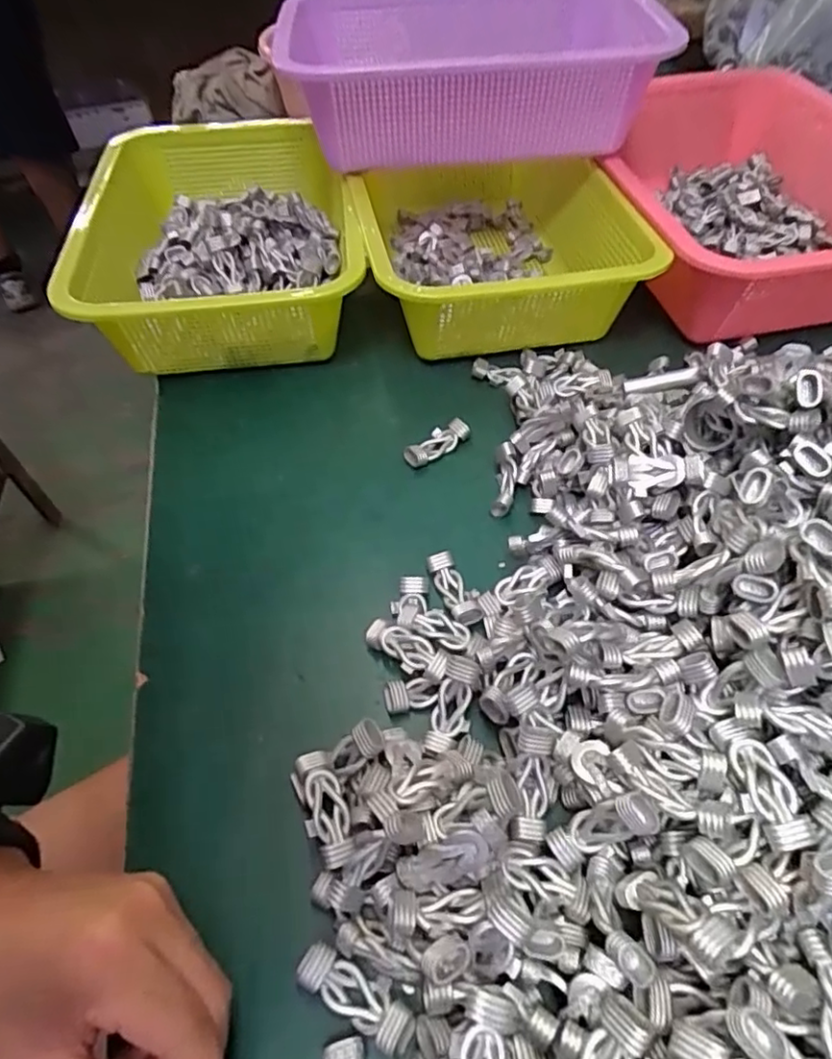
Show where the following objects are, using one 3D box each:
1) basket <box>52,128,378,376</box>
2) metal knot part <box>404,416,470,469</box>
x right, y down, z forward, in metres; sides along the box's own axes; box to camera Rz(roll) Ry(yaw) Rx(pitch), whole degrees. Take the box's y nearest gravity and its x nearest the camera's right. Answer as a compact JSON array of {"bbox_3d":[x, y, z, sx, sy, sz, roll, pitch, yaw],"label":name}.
[{"bbox_3d":[-0.135,-0.210,0.472,0.183,0.099,0.253,-7,53,-1],"label":"basket"},{"bbox_3d":[0.012,-0.055,0.390,0.044,0.015,0.016,-31,57,-18],"label":"metal knot part"}]

